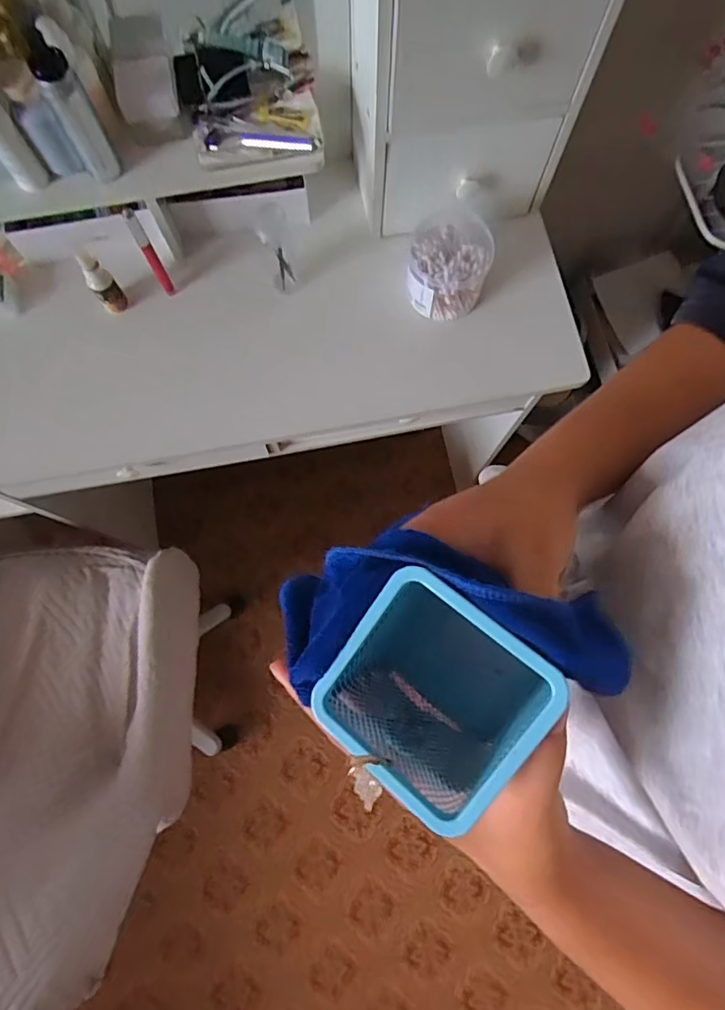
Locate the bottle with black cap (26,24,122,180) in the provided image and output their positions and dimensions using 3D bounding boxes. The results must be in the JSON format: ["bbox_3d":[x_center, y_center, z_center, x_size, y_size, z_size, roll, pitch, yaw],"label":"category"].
[{"bbox_3d":[-0.287,-0.393,0.538,0.036,0.127,0.028,-29,78,-7],"label":"bottle with black cap"}]

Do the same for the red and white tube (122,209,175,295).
[{"bbox_3d":[-0.248,-0.292,0.631,0.013,0.128,0.017,-29,78,-7],"label":"red and white tube"}]

